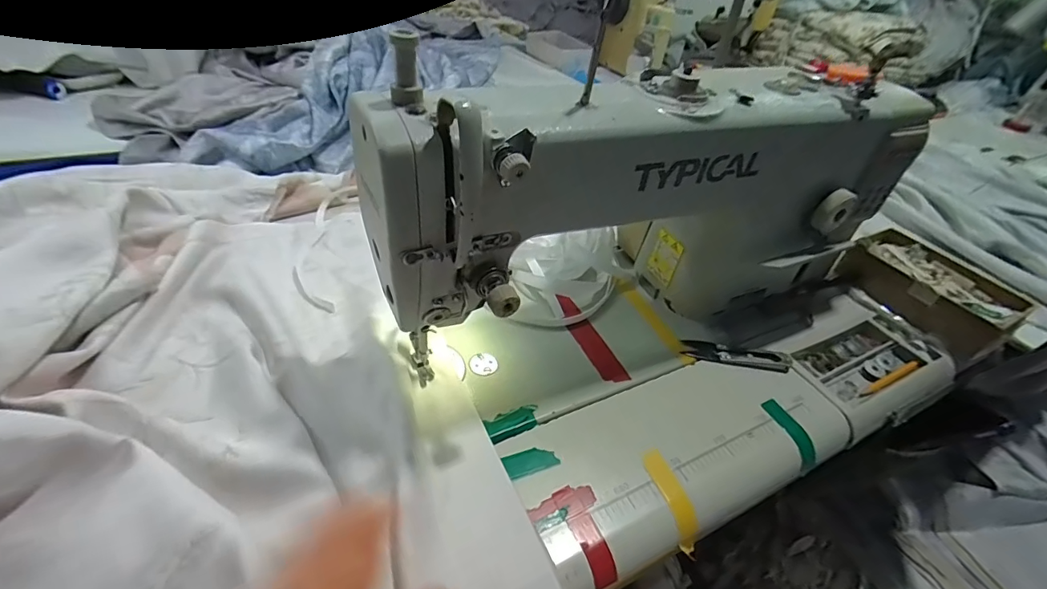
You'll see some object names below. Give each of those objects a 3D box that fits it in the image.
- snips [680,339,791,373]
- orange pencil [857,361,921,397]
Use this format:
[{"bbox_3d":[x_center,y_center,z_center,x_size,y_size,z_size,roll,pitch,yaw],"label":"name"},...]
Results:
[{"bbox_3d":[0.205,0.059,0.448,0.100,0.008,0.027,10,40,2],"label":"snips"},{"bbox_3d":[0.366,0.083,0.465,0.104,0.006,0.009,-15,45,-25],"label":"orange pencil"}]

